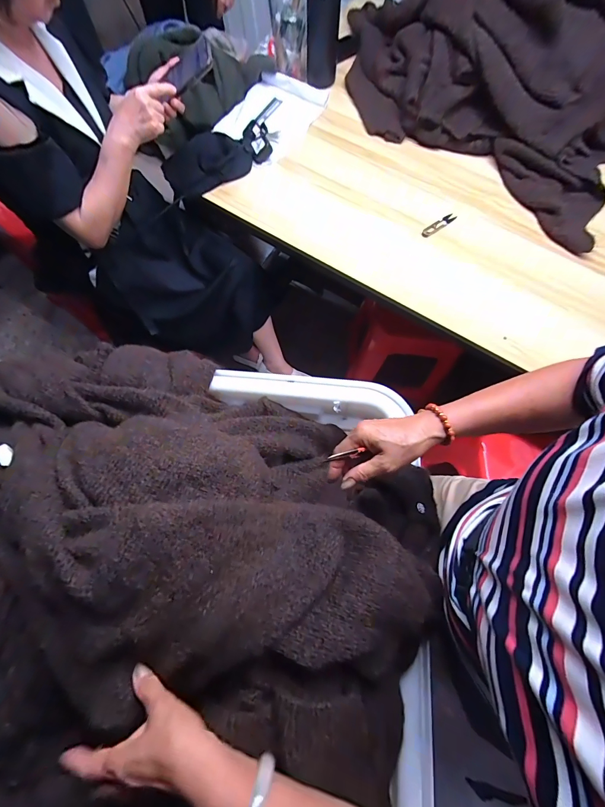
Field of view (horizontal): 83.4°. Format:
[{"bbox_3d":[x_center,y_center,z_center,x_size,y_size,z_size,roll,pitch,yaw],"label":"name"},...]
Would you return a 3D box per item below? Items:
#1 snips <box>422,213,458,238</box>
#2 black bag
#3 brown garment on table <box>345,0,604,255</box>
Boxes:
[{"bbox_3d":[0.323,-0.423,0.805,0.093,0.009,0.021,-32,74,-10],"label":"snips"},{"bbox_3d":[-0.204,-0.609,0.832,0.281,0.083,0.106,-30,74,-9],"label":"black bag"},{"bbox_3d":[0.483,-0.856,0.840,0.882,0.229,0.518,38,76,12],"label":"brown garment on table"}]

